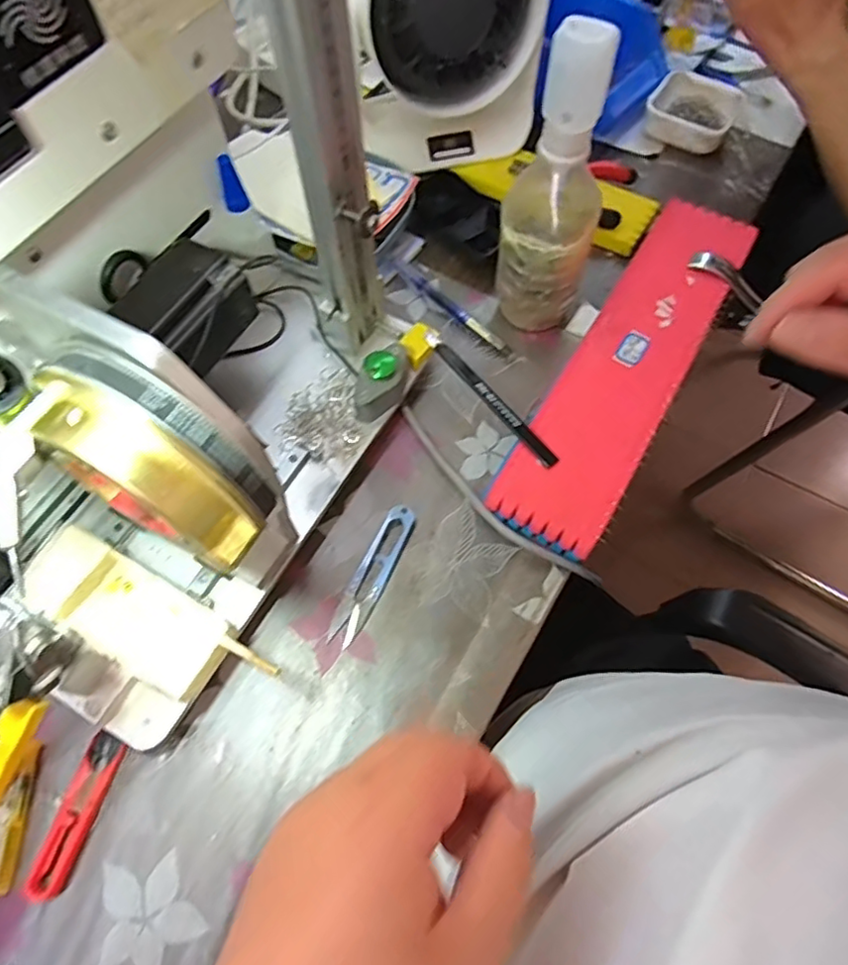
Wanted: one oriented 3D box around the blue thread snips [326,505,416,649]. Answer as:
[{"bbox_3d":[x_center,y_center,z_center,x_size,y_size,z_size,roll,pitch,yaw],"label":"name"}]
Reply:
[{"bbox_3d":[-0.035,0.062,0.417,0.024,0.007,0.102,24,66,11],"label":"blue thread snips"}]

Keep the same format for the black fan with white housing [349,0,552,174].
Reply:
[{"bbox_3d":[0.023,-0.369,0.523,0.167,0.213,0.102,-12,64,-6],"label":"black fan with white housing"}]

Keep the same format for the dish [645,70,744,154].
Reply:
[{"bbox_3d":[0.261,-0.362,0.599,0.081,0.027,0.077,26,66,12],"label":"dish"}]

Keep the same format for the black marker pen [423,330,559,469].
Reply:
[{"bbox_3d":[0.048,-0.064,0.449,0.013,0.009,0.139,-35,69,-16],"label":"black marker pen"}]

